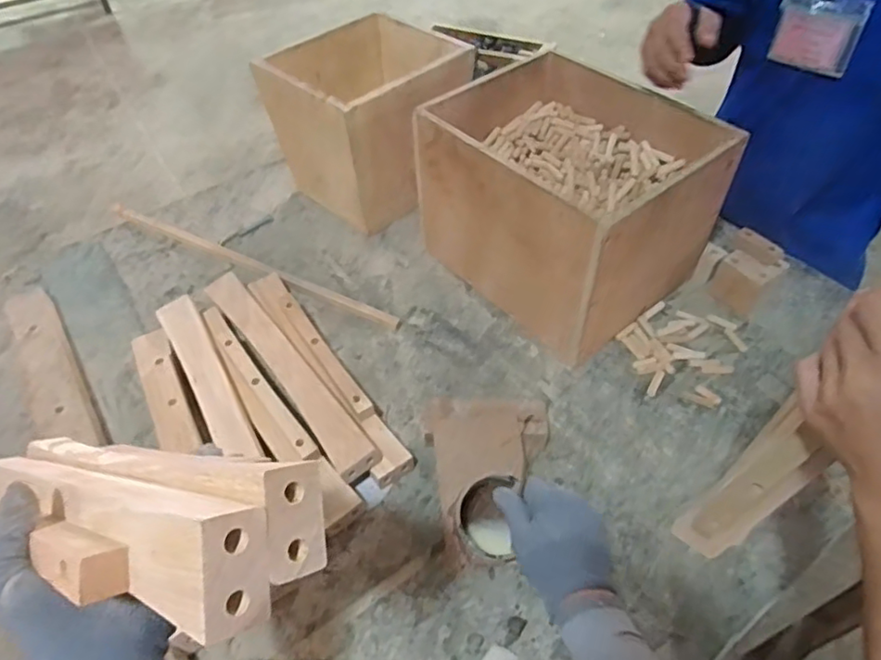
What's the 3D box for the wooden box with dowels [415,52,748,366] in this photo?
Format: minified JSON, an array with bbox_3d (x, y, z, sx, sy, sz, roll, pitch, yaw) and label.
[{"bbox_3d":[0.170,-0.189,0.804,0.286,0.222,0.334,-33,58,-22],"label":"wooden box with dowels"}]

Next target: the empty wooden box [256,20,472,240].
[{"bbox_3d":[-0.113,-0.344,0.958,0.245,0.229,0.264,36,61,25],"label":"empty wooden box"}]

